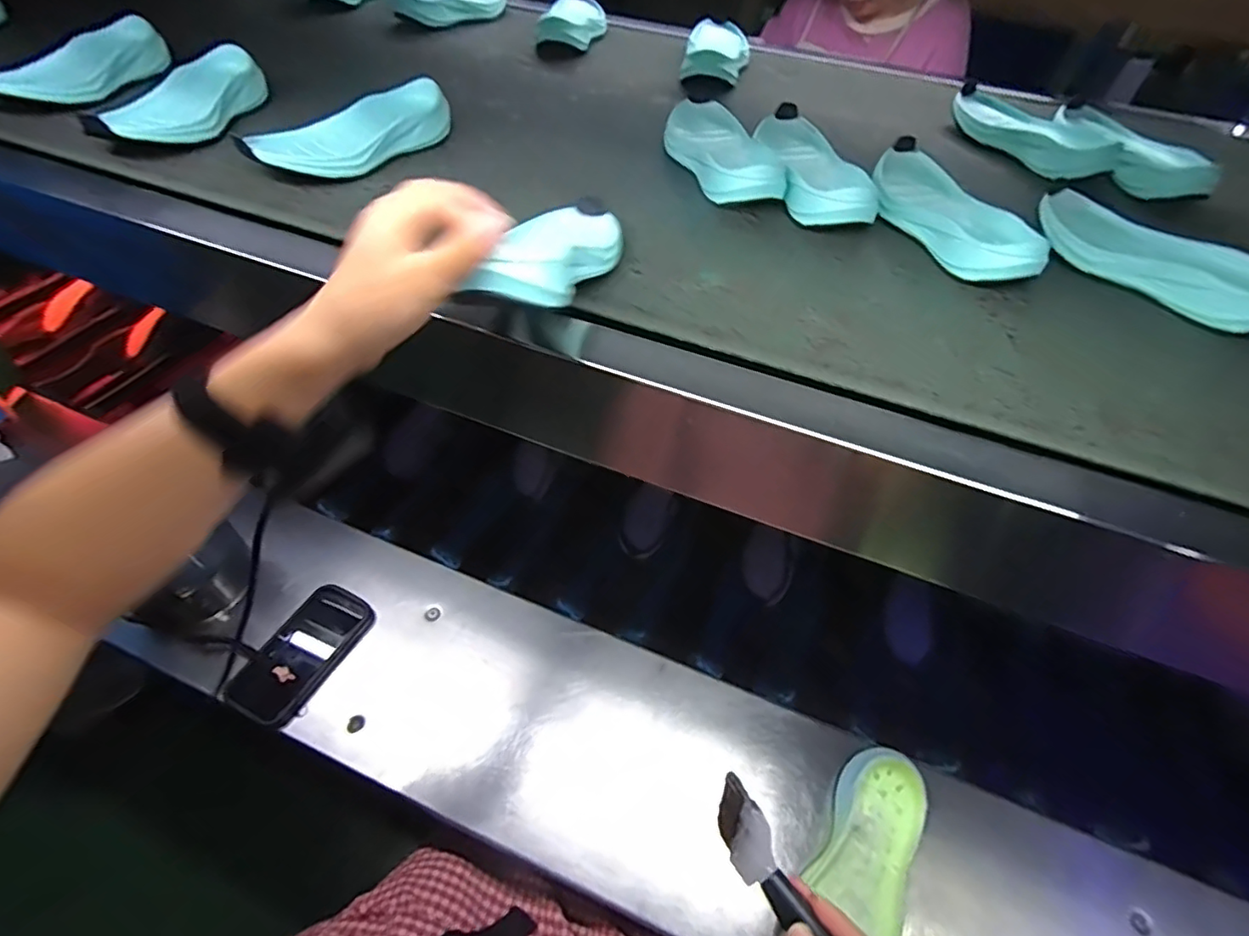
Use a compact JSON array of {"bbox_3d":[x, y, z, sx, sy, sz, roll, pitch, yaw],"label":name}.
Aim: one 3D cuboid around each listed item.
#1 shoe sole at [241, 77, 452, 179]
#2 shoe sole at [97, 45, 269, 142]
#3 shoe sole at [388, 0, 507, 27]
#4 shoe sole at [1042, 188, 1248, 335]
[{"bbox_3d":[-0.245,-0.310,0.529,0.181,0.047,0.065,-26,56,-24],"label":"shoe sole"},{"bbox_3d":[-0.436,-0.365,0.572,0.094,0.047,0.168,9,52,3],"label":"shoe sole"},{"bbox_3d":[-0.234,-0.671,0.829,0.069,0.045,0.207,29,56,17],"label":"shoe sole"},{"bbox_3d":[0.429,-0.169,0.466,0.060,0.039,0.191,-28,57,-25],"label":"shoe sole"}]

